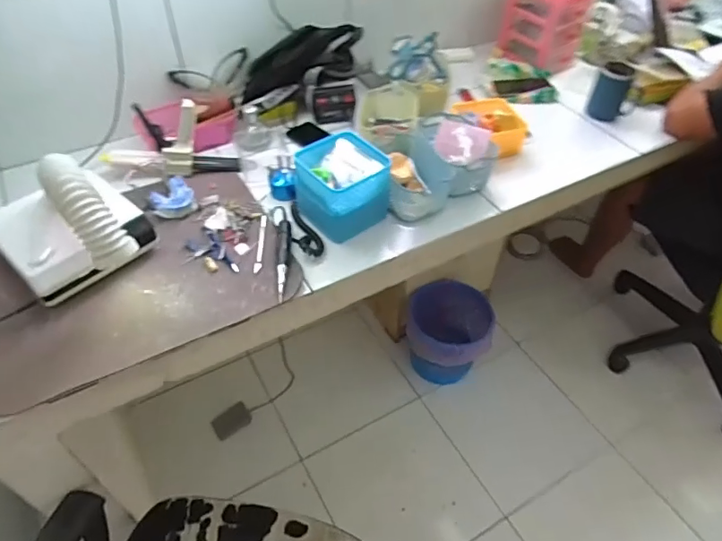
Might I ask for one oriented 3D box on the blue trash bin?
[{"bbox_3d":[0.275,0.203,1.579,0.248,0.228,0.269,9,47,7],"label":"blue trash bin"}]

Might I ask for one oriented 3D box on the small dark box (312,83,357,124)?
[{"bbox_3d":[-0.060,-0.370,1.130,0.095,0.074,0.036,1,47,-1],"label":"small dark box"}]

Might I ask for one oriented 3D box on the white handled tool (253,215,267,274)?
[{"bbox_3d":[-0.175,-0.048,0.886,0.012,0.009,0.137,0,47,-2],"label":"white handled tool"}]

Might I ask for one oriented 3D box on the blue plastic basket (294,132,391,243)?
[{"bbox_3d":[-0.037,-0.152,0.909,0.133,0.112,0.142,-29,54,-26],"label":"blue plastic basket"}]

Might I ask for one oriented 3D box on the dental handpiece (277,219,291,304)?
[{"bbox_3d":[-0.129,-0.023,0.849,0.021,0.017,0.167,-2,47,-3],"label":"dental handpiece"}]

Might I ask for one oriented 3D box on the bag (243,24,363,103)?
[{"bbox_3d":[-0.138,-0.450,1.117,0.254,0.143,0.106,-22,51,-20],"label":"bag"}]

